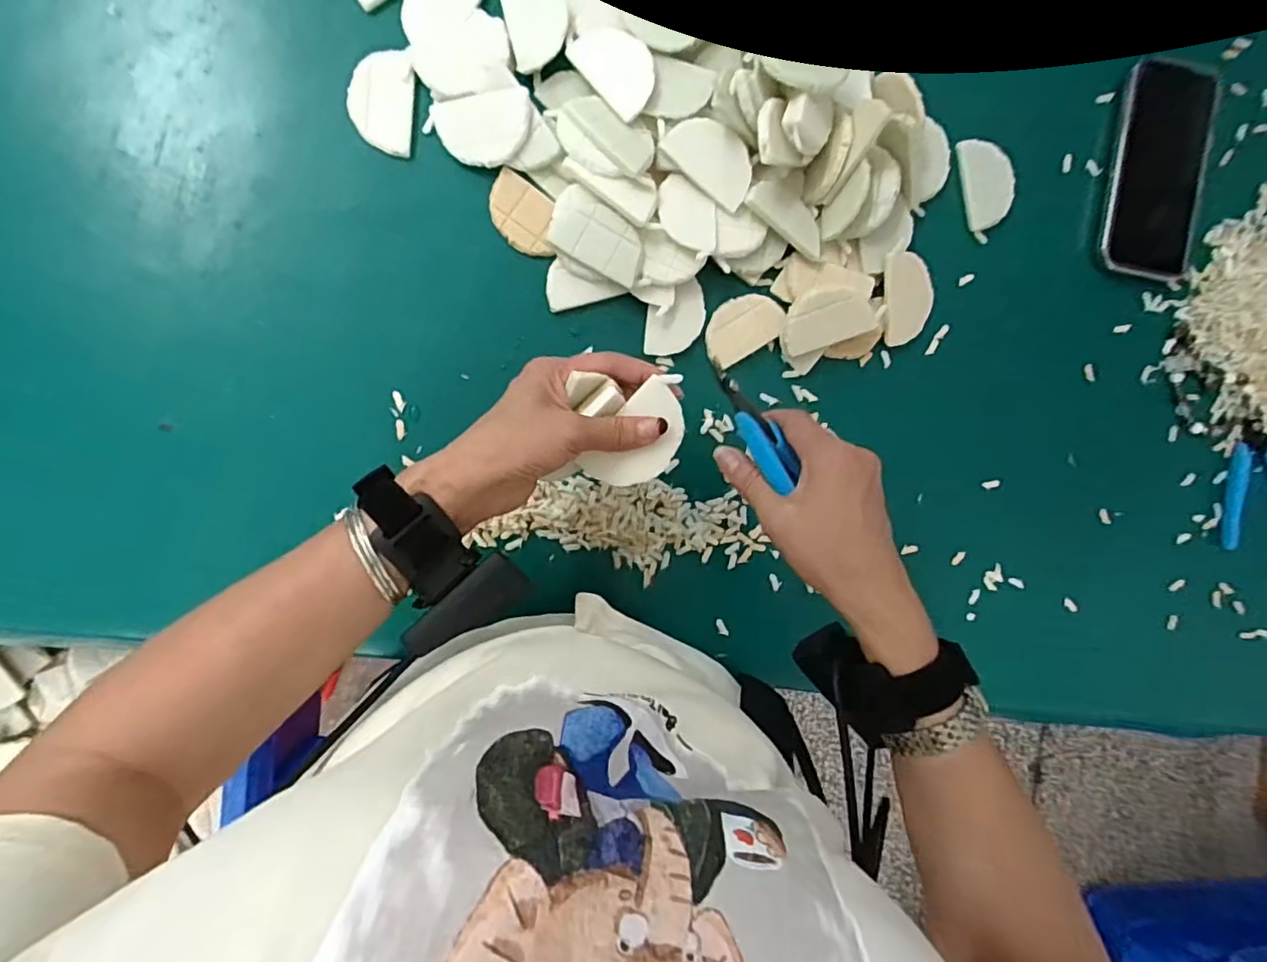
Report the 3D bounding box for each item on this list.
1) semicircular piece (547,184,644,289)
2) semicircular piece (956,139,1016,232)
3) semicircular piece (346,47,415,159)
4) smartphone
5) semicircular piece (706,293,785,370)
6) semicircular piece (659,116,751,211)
[{"bbox_3d":[-0.025,-0.174,0.428,0.075,0.013,0.043,31,90,-9],"label":"semicircular piece"},{"bbox_3d":[0.285,-0.240,0.482,0.038,0.004,0.070,-10,93,11],"label":"semicircular piece"},{"bbox_3d":[-0.176,-0.266,0.419,0.042,0.004,0.068,5,94,-8],"label":"semicircular piece"},{"bbox_3d":[0.430,-0.250,0.485,0.084,0.011,0.160,7,94,-8],"label":"smartphone"},{"bbox_3d":[0.084,-0.119,0.461,0.063,0.006,0.043,-31,98,-4],"label":"semicircular piece"},{"bbox_3d":[0.058,-0.233,0.429,0.069,0.008,0.039,38,89,-9],"label":"semicircular piece"}]

